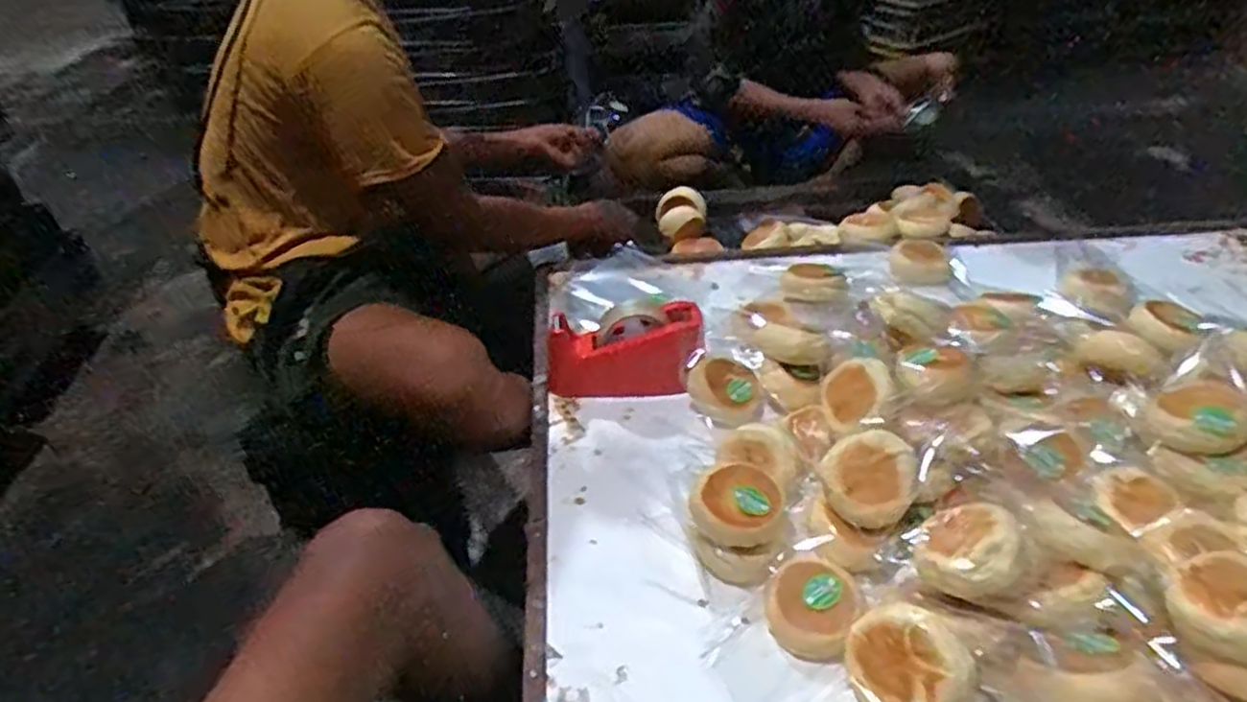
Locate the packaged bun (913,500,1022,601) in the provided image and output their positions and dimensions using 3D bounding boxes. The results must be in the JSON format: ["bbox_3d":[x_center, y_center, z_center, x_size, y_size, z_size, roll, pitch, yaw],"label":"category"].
[{"bbox_3d":[0.311,0.179,0.655,0.092,0.050,0.092,-33,13,18],"label":"packaged bun"}]

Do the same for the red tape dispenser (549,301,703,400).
[{"bbox_3d":[0.002,0.000,0.953,0.198,0.101,0.071,3,40,5],"label":"red tape dispenser"}]

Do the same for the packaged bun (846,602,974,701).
[{"bbox_3d":[0.249,0.272,0.630,0.048,0.096,0.101,22,23,-46],"label":"packaged bun"}]

